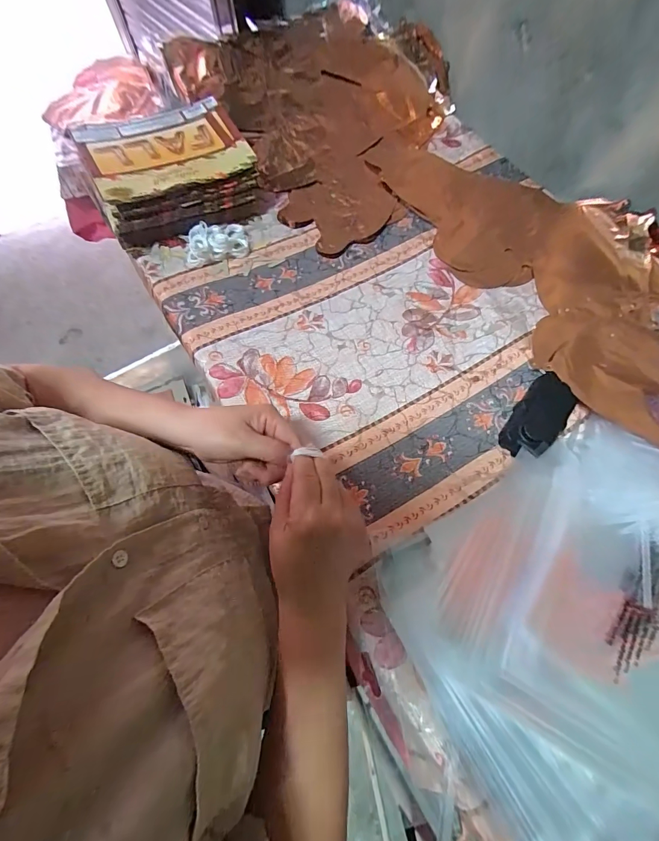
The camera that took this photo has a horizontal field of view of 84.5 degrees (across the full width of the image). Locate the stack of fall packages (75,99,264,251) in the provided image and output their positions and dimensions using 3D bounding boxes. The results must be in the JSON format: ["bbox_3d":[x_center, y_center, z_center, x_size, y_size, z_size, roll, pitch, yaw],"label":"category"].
[{"bbox_3d":[-0.225,-0.357,0.522,0.221,0.083,0.191,-24,69,-9],"label":"stack of fall packages"}]

